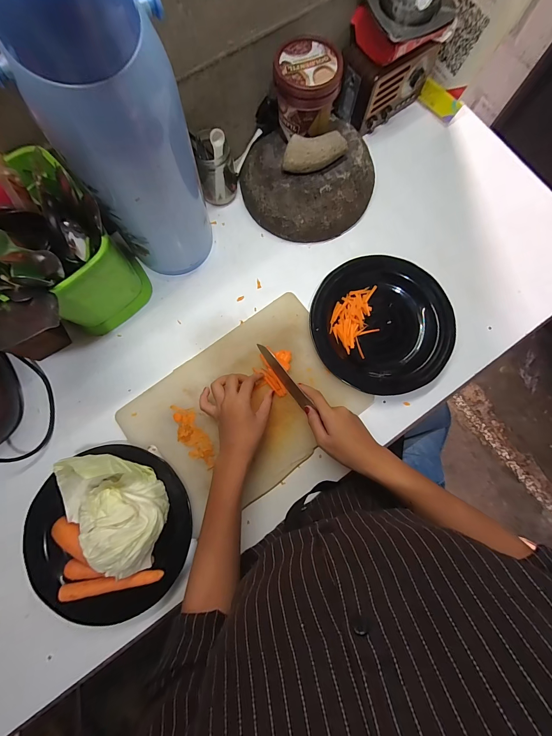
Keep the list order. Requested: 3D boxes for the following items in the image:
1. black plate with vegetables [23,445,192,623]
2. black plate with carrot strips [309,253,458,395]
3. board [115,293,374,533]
[{"bbox_3d":[-0.237,0.228,0.391,0.219,0.094,0.209,0,80,-1],"label":"black plate with vegetables"},{"bbox_3d":[0.172,-0.073,0.486,0.221,0.026,0.219,0,77,1],"label":"black plate with carrot strips"},{"bbox_3d":[-0.045,0.062,0.466,0.333,0.018,0.233,-36,82,-5],"label":"board"}]

